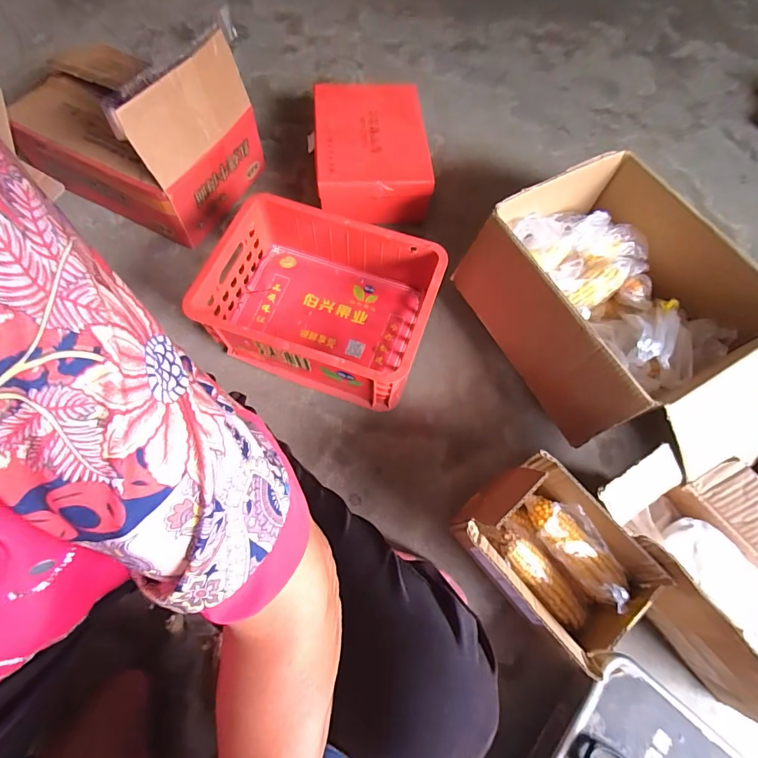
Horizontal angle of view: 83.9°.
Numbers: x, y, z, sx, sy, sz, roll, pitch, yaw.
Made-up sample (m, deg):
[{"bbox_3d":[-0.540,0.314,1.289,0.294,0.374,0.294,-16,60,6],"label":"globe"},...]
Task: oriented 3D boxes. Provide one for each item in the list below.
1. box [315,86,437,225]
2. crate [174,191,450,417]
[{"bbox_3d":[-0.017,-0.484,0.916,0.230,0.136,0.342,-3,67,-4],"label":"box"},{"bbox_3d":[-0.096,-0.132,0.739,0.355,0.146,0.261,18,67,5],"label":"crate"}]

